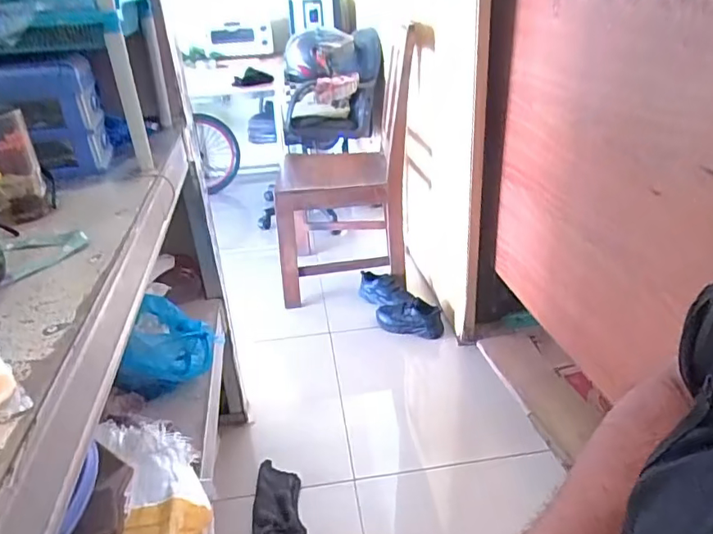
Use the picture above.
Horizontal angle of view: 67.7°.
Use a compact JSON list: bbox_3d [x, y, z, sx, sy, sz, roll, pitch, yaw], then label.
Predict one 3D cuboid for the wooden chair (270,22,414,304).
[{"bbox_3d":[-0.032,-0.340,1.892,0.454,0.835,0.507,1,29,6],"label":"wooden chair"}]

